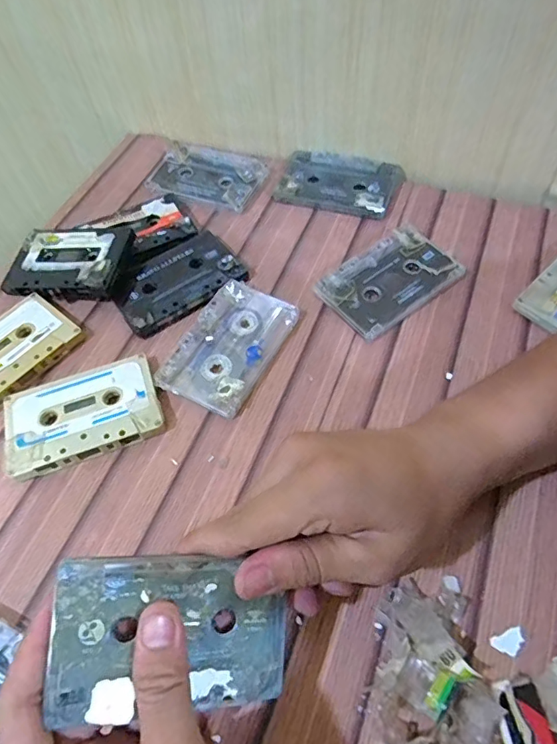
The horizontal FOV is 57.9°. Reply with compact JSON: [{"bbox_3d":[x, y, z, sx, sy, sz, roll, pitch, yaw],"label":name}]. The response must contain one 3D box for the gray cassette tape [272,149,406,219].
[{"bbox_3d":[0.054,-0.169,0.446,0.102,0.010,0.066,16,60,14],"label":"gray cassette tape"}]

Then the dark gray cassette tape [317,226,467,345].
[{"bbox_3d":[0.085,-0.071,0.383,0.101,0.012,0.064,-34,61,-17],"label":"dark gray cassette tape"}]

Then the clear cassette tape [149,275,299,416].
[{"bbox_3d":[-0.035,-0.020,0.362,0.064,0.011,0.100,24,62,18],"label":"clear cassette tape"}]

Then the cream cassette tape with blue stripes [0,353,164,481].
[{"bbox_3d":[-0.132,0.027,0.339,0.100,0.012,0.067,-19,58,-8],"label":"cream cassette tape with blue stripes"}]

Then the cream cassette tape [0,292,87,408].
[{"bbox_3d":[-0.201,-0.013,0.367,0.066,0.011,0.099,35,66,23],"label":"cream cassette tape"}]

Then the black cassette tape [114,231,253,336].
[{"bbox_3d":[-0.080,-0.074,0.397,0.098,0.008,0.068,-30,60,-14],"label":"black cassette tape"}]

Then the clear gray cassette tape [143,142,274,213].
[{"bbox_3d":[-0.065,-0.184,0.464,0.100,0.011,0.065,18,61,15],"label":"clear gray cassette tape"}]

